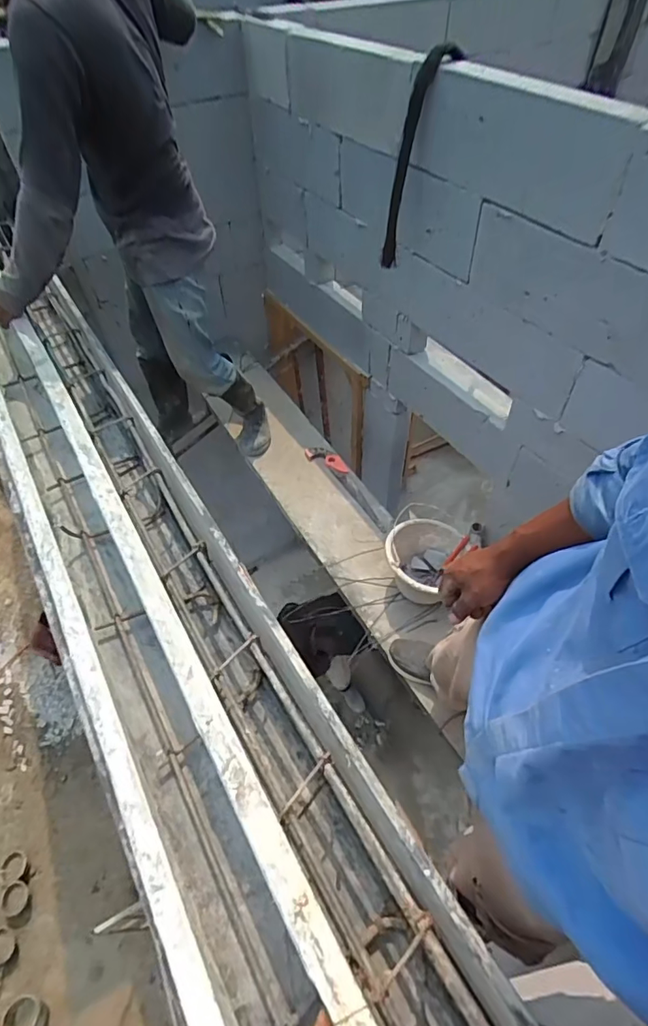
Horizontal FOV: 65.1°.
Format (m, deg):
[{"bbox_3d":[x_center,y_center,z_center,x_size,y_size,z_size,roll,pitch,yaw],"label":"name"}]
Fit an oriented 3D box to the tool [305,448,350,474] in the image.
[{"bbox_3d":[0.019,-0.203,1.904,0.192,0.028,0.076,22,55,19],"label":"tool"}]

